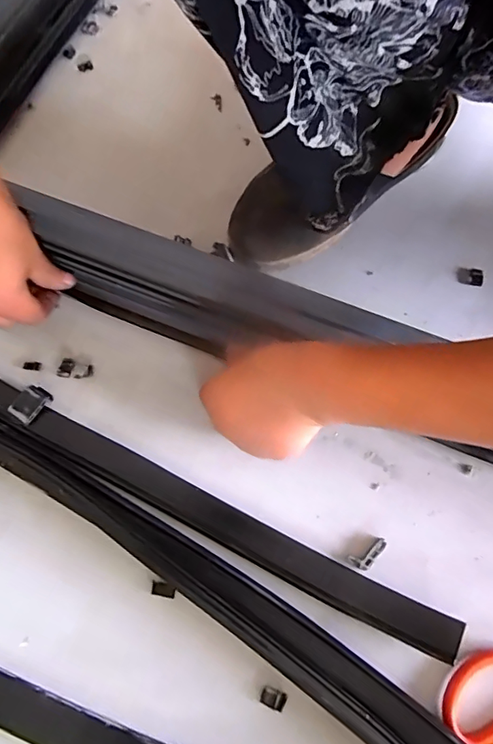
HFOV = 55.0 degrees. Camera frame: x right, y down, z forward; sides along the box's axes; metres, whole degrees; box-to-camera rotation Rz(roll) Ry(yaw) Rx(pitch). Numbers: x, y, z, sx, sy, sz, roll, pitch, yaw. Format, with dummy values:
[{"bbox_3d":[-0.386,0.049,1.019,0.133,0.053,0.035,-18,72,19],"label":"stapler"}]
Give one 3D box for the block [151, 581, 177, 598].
[{"bbox_3d":[-0.063,0.165,0.358,0.018,0.004,0.009,12,72,4],"label":"block"}]

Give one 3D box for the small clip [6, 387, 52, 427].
[{"bbox_3d":[-0.184,0.028,0.404,0.022,0.014,0.032,37,76,12],"label":"small clip"}]

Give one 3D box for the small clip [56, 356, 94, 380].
[{"bbox_3d":[-0.152,-0.002,0.418,0.032,0.004,0.018,12,72,5],"label":"small clip"}]

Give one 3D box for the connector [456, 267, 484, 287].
[{"bbox_3d":[0.212,-0.091,0.448,0.024,0.004,0.018,13,72,5],"label":"connector"}]

